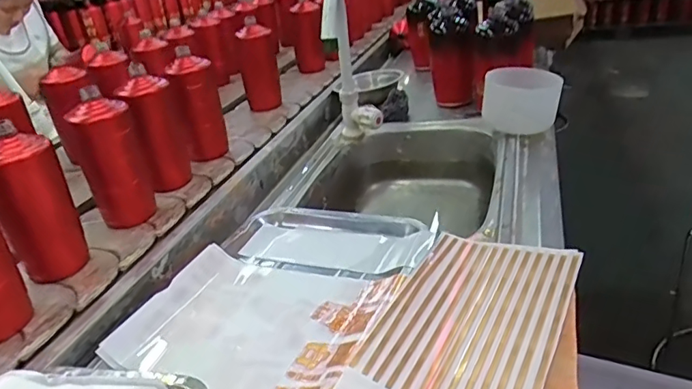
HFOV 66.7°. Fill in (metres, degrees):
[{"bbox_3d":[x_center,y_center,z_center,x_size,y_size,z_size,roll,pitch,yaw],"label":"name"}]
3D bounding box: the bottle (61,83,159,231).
[{"bbox_3d":[-0.342,-0.051,0.769,0.084,0.183,0.064,-19,29,-22],"label":"bottle"}]

